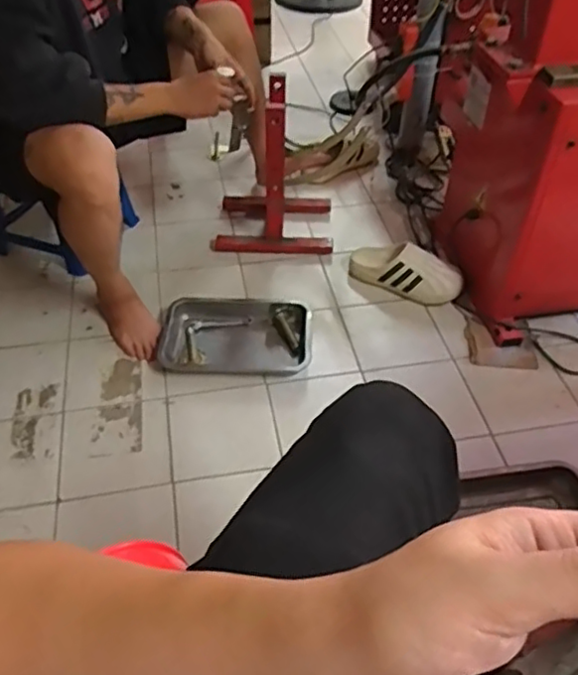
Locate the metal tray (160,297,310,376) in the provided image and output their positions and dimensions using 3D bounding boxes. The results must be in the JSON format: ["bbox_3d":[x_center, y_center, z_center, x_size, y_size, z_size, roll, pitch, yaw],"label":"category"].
[{"bbox_3d":[-0.113,-0.007,1.368,0.319,0.035,0.204,2,46,1],"label":"metal tray"}]

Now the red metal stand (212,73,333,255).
[{"bbox_3d":[-0.038,-0.406,1.531,0.293,0.361,0.207,-1,46,-1],"label":"red metal stand"}]

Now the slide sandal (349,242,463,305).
[{"bbox_3d":[0.263,-0.154,1.459,0.265,0.094,0.091,26,51,23],"label":"slide sandal"}]

